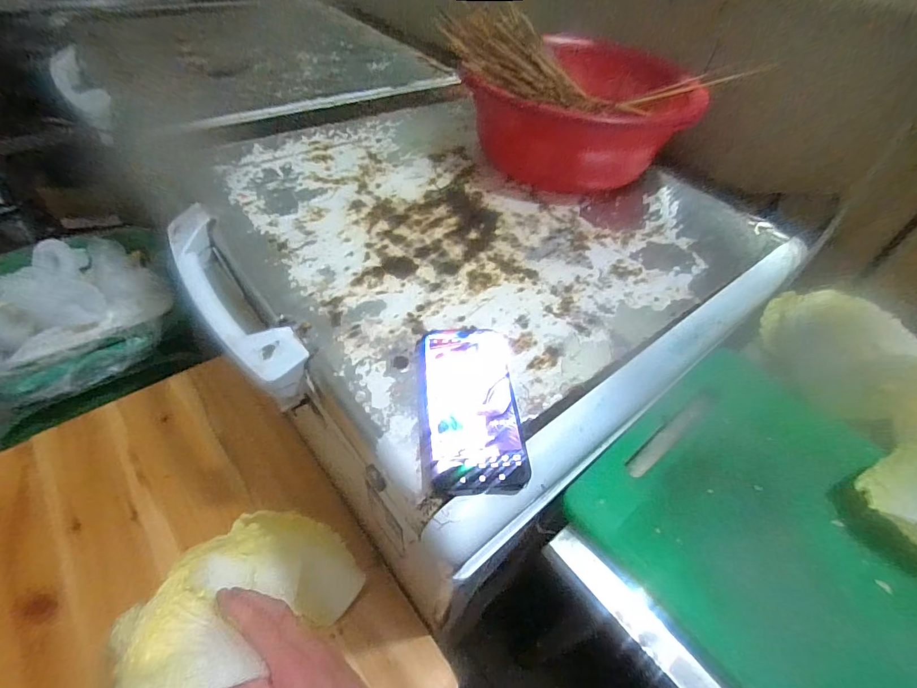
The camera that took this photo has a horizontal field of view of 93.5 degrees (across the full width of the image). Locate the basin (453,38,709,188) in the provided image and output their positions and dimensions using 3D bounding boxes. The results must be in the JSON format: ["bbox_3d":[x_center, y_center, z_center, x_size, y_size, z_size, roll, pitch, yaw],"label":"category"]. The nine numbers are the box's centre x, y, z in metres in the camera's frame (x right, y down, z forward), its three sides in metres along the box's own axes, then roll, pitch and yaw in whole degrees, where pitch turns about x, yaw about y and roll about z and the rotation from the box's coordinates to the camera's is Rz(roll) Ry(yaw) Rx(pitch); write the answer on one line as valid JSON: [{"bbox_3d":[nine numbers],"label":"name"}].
[{"bbox_3d":[0.188,-0.377,0.707,0.309,0.131,0.309,4,48,-3],"label":"basin"}]

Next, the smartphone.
[{"bbox_3d":[0.009,0.050,0.377,0.083,0.014,0.161,1,49,-6],"label":"smartphone"}]

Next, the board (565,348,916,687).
[{"bbox_3d":[0.357,0.213,0.357,0.302,0.022,0.453,-33,59,-24],"label":"board"}]

